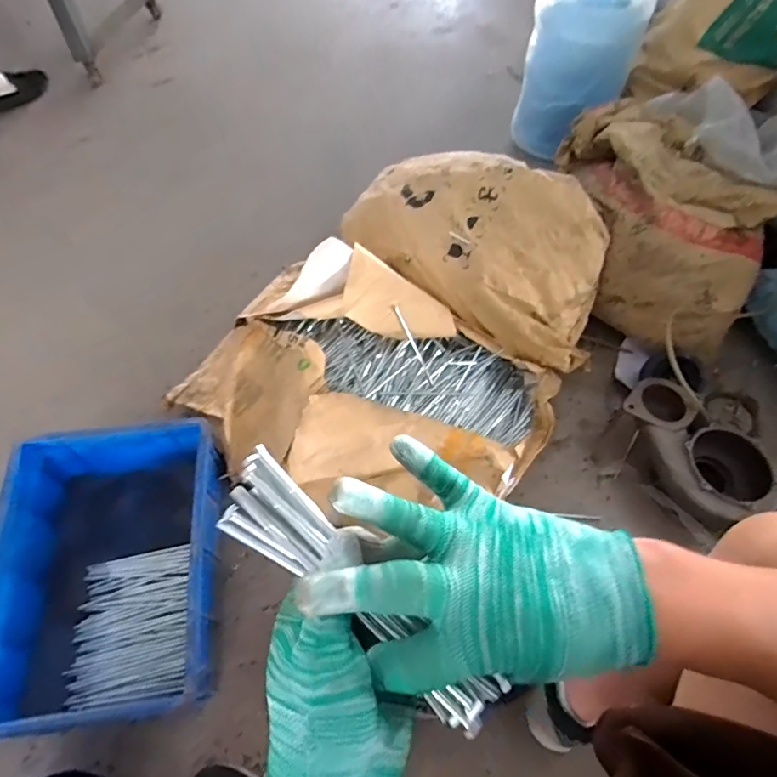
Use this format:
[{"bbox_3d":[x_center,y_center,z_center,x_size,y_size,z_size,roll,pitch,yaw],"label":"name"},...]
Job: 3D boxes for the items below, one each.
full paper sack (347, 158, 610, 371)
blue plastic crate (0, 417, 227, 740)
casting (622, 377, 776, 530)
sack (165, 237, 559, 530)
[{"bbox_3d":[0.173,-0.310,0.986,0.611,0.210,0.271,33,63,16],"label":"full paper sack"},{"bbox_3d":[-0.419,0.263,0.729,0.297,0.135,0.394,-6,59,-6],"label":"blue plastic crate"},{"bbox_3d":[0.560,0.117,0.878,0.178,0.104,0.280,-15,61,-11],"label":"casting"},{"bbox_3d":[-0.045,-0.003,0.877,0.649,0.198,0.447,23,61,11],"label":"sack"}]

